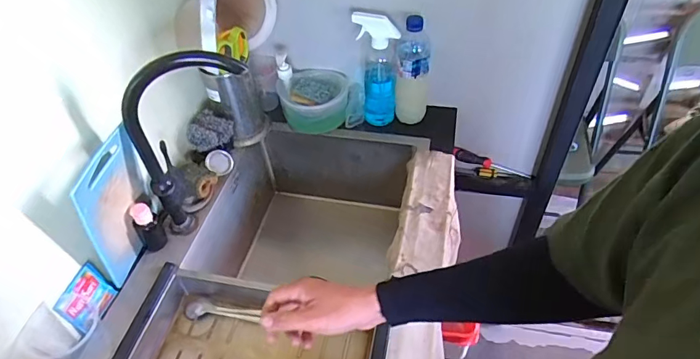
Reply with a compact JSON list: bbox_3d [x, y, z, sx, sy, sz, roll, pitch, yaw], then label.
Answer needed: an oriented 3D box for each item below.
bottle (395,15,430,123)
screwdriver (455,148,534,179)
[{"bbox_3d":[0.125,-0.214,0.898,0.063,0.239,0.064,4,47,9],"label":"bottle"},{"bbox_3d":[0.351,-0.037,1.110,0.240,0.036,0.028,15,42,-20],"label":"screwdriver"}]

